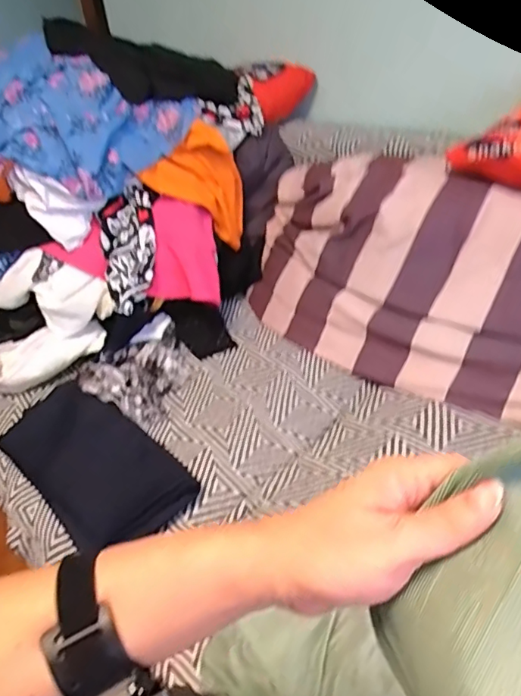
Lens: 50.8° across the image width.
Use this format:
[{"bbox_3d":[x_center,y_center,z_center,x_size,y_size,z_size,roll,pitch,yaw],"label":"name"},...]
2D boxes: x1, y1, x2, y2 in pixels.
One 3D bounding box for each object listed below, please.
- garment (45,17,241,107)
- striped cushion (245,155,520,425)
[{"bbox_3d":[-0.218,-0.566,1.134,0.393,0.120,0.201,-3,26,-35],"label":"garment"},{"bbox_3d":[0.347,-0.125,1.024,0.838,0.421,0.190,20,5,30],"label":"striped cushion"}]

